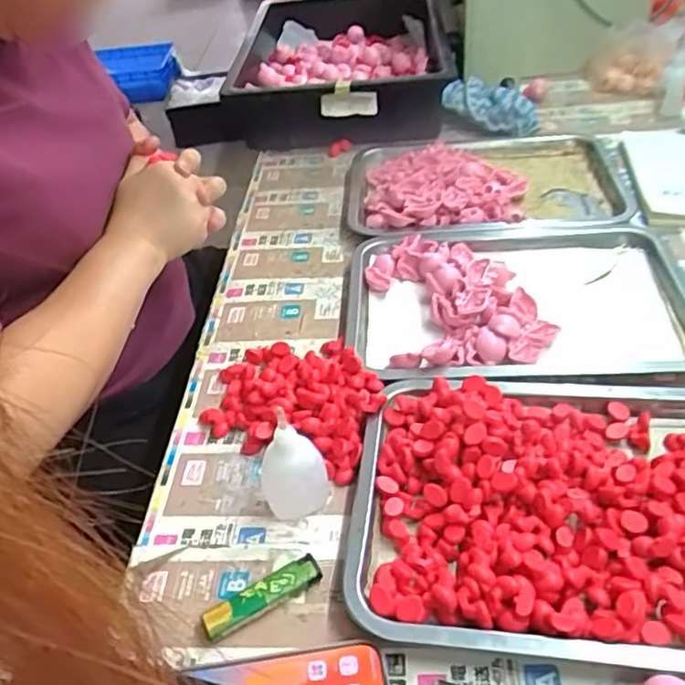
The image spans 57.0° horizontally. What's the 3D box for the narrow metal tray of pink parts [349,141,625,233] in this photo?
[{"bbox_3d":[0.167,-0.208,0.757,0.314,0.034,0.216,-3,42,5],"label":"narrow metal tray of pink parts"}]

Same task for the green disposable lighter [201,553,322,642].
[{"bbox_3d":[-0.051,0.164,0.404,0.079,0.013,0.018,-24,44,-18],"label":"green disposable lighter"}]

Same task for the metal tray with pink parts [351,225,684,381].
[{"bbox_3d":[0.167,-0.046,0.599,0.322,0.033,0.226,-4,42,4],"label":"metal tray with pink parts"}]

